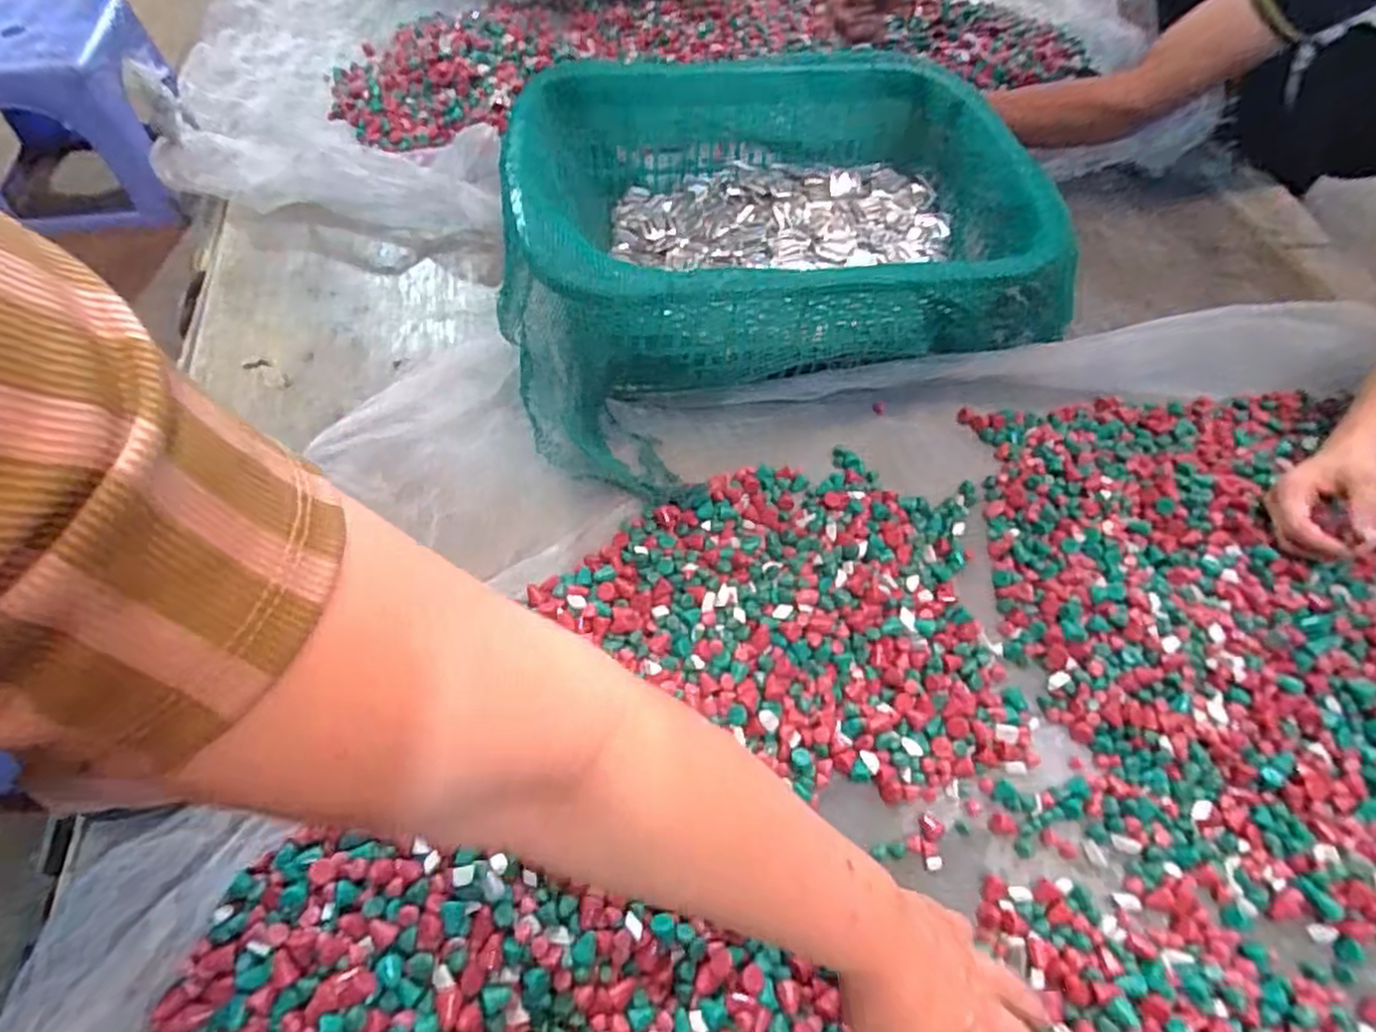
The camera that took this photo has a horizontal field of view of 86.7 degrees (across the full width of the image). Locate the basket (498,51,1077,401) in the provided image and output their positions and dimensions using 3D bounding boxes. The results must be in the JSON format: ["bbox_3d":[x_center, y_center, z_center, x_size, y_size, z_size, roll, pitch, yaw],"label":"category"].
[{"bbox_3d":[0.077,-0.265,0.698,0.483,0.158,0.367,-5,55,-6],"label":"basket"}]

